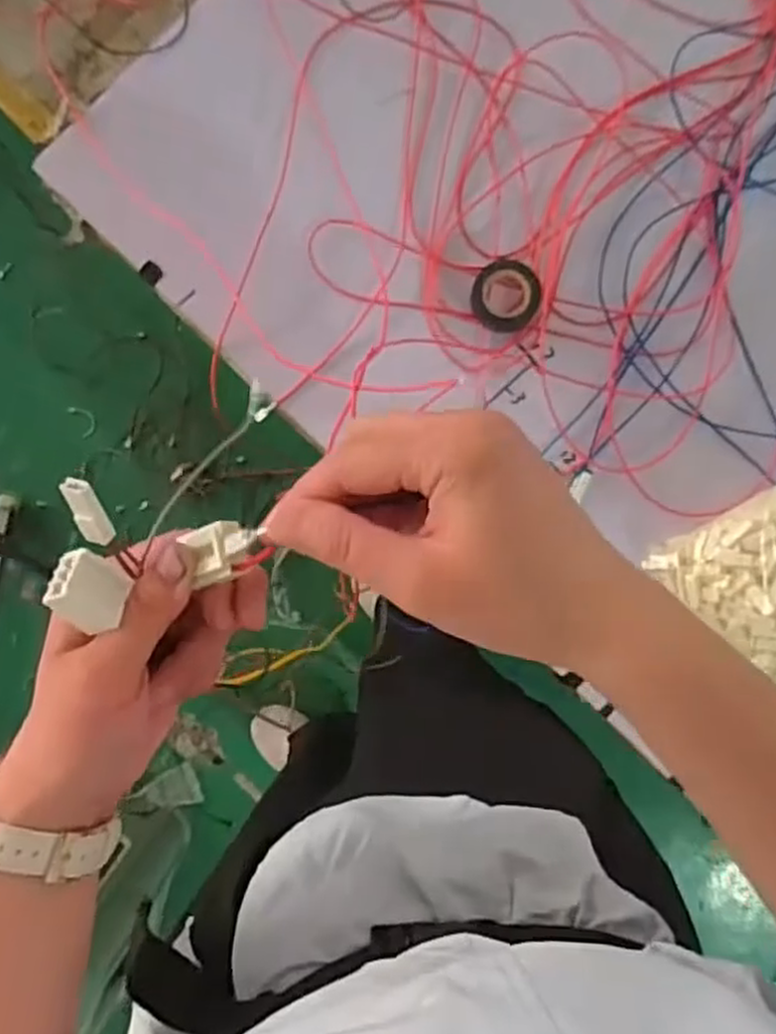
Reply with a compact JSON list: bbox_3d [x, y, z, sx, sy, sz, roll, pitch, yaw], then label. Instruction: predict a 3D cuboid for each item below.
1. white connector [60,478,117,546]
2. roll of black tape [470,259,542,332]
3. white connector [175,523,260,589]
[{"bbox_3d":[-0.104,-0.001,0.264,0.009,0.006,0.028,-17,128,-1],"label":"white connector"},{"bbox_3d":[0.093,-0.174,0.599,0.051,0.020,0.053,0,93,-2],"label":"roll of black tape"},{"bbox_3d":[-0.060,0.012,0.276,0.027,0.011,0.020,-22,93,0],"label":"white connector"}]

